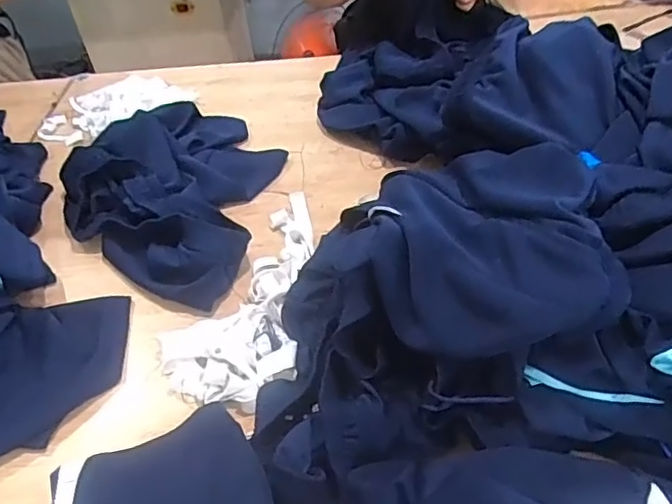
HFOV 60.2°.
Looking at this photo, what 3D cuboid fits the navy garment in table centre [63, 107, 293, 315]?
[{"bbox_3d":[-0.212,-0.108,0.848,0.353,0.076,0.326,25,52,29],"label":"navy garment in table centre"}]

